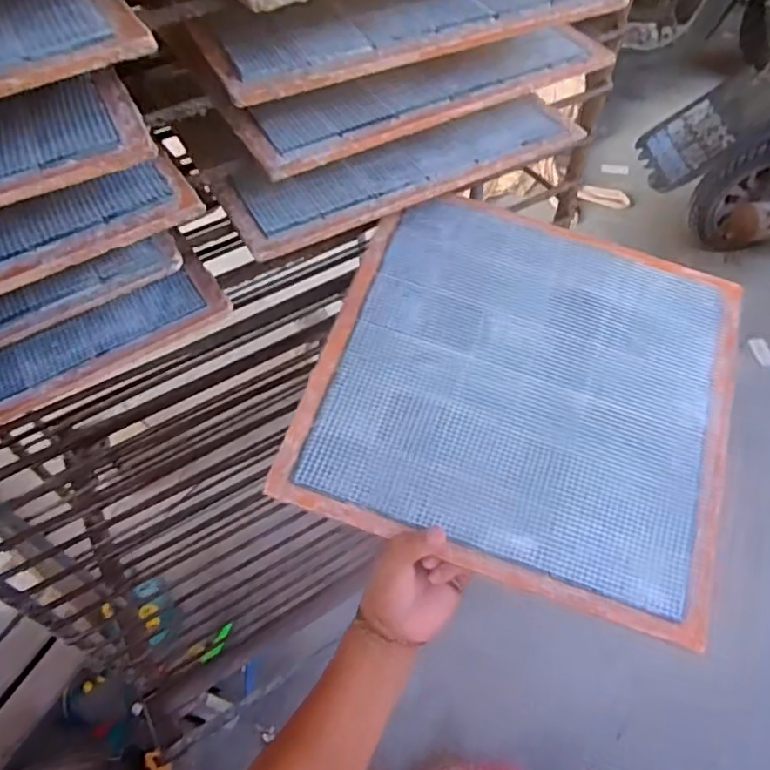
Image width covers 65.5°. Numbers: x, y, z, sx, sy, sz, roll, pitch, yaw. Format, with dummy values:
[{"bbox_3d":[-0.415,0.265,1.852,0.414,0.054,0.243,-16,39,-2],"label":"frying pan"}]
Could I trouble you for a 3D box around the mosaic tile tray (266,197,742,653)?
[{"bbox_3d":[0.121,-0.004,0.511,0.337,0.009,0.330,18,67,6],"label":"mosaic tile tray"}]

